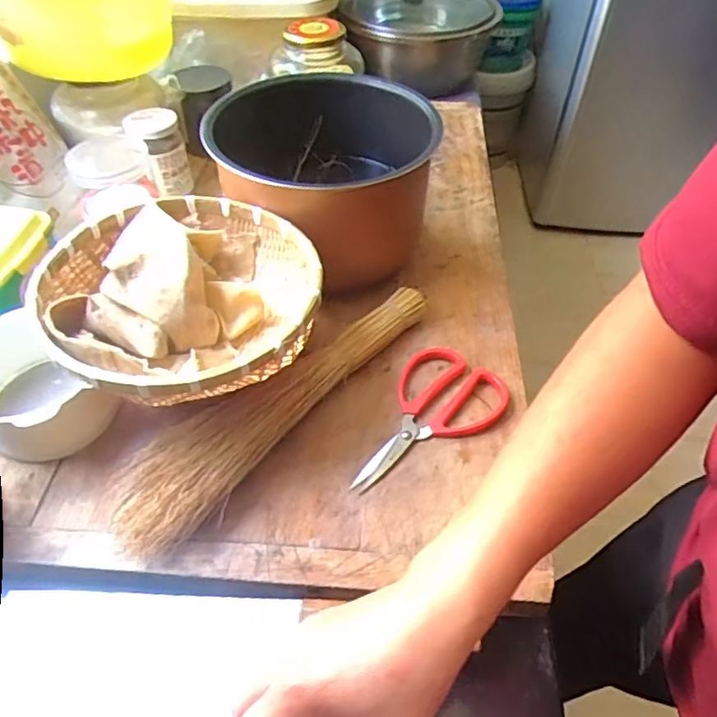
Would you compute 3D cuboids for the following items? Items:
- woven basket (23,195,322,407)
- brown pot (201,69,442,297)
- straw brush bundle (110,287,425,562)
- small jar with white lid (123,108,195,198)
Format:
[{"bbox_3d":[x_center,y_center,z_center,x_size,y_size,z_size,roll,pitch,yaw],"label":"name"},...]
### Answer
[{"bbox_3d":[-0.136,-0.047,0.486,0.215,0.072,0.212,-27,55,-22],"label":"woven basket"},{"bbox_3d":[-0.035,-0.181,0.629,0.218,0.153,0.223,0,49,-1],"label":"brown pot"},{"bbox_3d":[-0.066,0.028,0.508,0.079,0.040,0.340,31,55,23],"label":"straw brush bundle"},{"bbox_3d":[-0.237,-0.245,0.702,0.060,0.079,0.063,-18,52,-16],"label":"small jar with white lid"}]

